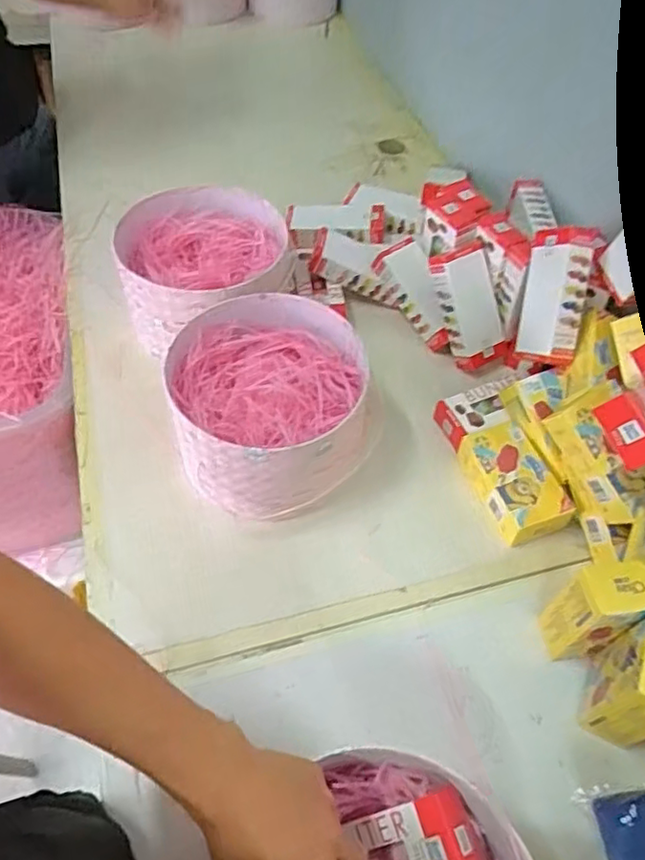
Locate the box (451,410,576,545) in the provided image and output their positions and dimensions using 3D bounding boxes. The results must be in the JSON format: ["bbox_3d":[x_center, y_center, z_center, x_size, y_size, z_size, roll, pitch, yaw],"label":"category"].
[{"bbox_3d":[0.217,0.029,0.747,0.099,0.042,0.206,-11,55,-11],"label":"box"}]

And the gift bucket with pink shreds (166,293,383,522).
[{"bbox_3d":[-0.059,-0.025,0.724,0.211,0.135,0.223,1,54,-2],"label":"gift bucket with pink shreds"}]

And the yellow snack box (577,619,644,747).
[{"bbox_3d":[0.279,0.226,0.558,0.051,0.131,0.075,27,57,16],"label":"yellow snack box"}]

